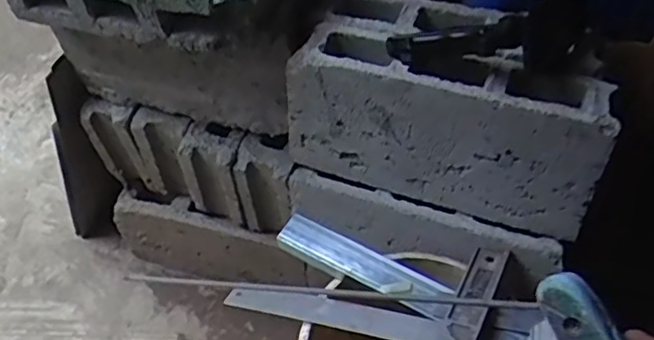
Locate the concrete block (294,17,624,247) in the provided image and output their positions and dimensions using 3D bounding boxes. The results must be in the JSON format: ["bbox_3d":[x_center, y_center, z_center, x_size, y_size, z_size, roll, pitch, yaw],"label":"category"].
[{"bbox_3d":[0.151,-0.060,0.810,0.385,0.204,0.103,12,48,13],"label":"concrete block"}]

